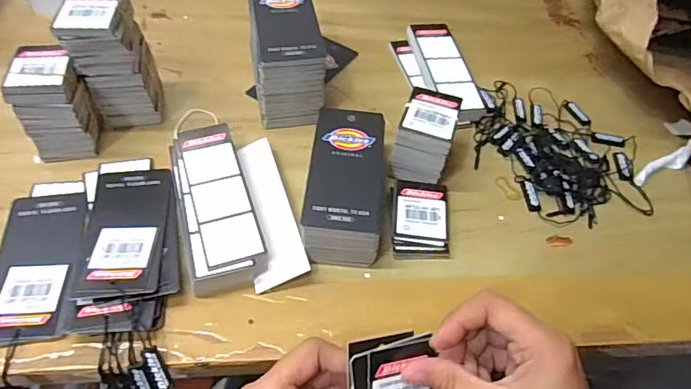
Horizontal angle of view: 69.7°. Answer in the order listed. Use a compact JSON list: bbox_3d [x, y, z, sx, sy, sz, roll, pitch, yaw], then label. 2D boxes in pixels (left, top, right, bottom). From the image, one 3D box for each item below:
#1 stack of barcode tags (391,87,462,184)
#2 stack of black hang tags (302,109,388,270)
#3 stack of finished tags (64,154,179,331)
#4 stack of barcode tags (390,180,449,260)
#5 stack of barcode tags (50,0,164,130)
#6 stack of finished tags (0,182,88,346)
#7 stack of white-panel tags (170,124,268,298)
[{"bbox_3d":[0.060,-0.042,0.376,0.038,0.052,0.054,15,54,7],"label":"stack of barcode tags"},{"bbox_3d":[0.001,-0.006,0.355,0.051,0.037,0.119,6,53,0],"label":"stack of black hang tags"},{"bbox_3d":[-0.145,0.024,0.330,0.062,0.020,0.141,-8,54,-10],"label":"stack of finished tags"},{"bbox_3d":[0.053,0.018,0.358,0.041,0.012,0.061,3,53,-2],"label":"stack of barcode tags"},{"bbox_3d":[-0.173,-0.100,0.373,0.045,0.095,0.050,-6,54,-9],"label":"stack of barcode tags"},{"bbox_3d":[-0.199,0.038,0.321,0.053,0.009,0.118,-6,54,-9],"label":"stack of finished tags"},{"bbox_3d":[-0.090,0.005,0.347,0.049,0.024,0.125,-13,55,-14],"label":"stack of white-panel tags"}]

